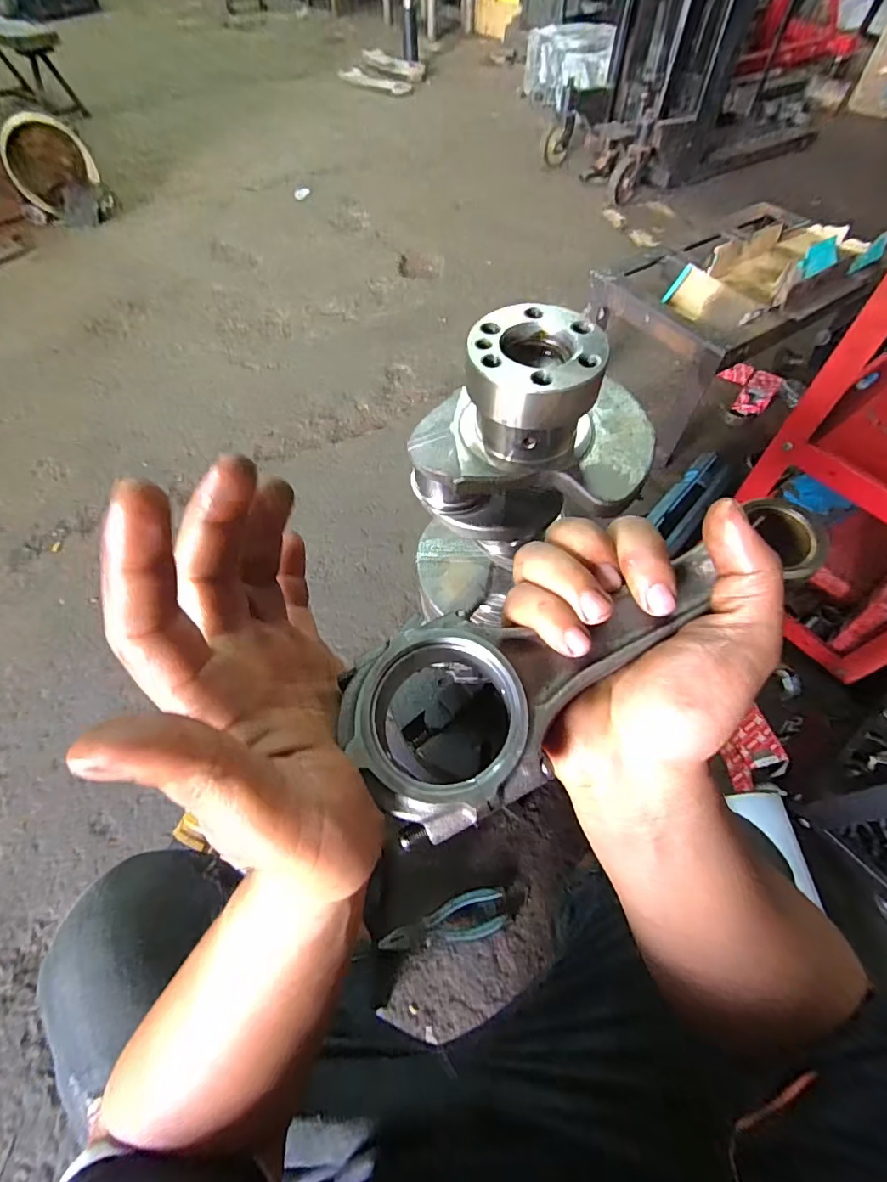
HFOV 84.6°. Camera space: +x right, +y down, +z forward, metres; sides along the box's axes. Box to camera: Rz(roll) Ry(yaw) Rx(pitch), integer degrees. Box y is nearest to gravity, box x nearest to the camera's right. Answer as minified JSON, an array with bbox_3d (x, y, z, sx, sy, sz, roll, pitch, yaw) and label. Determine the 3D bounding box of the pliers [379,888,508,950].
[{"bbox_3d":[0.001,0.489,0.727,0.186,0.018,0.060,-6,60,-3],"label":"pliers"}]

